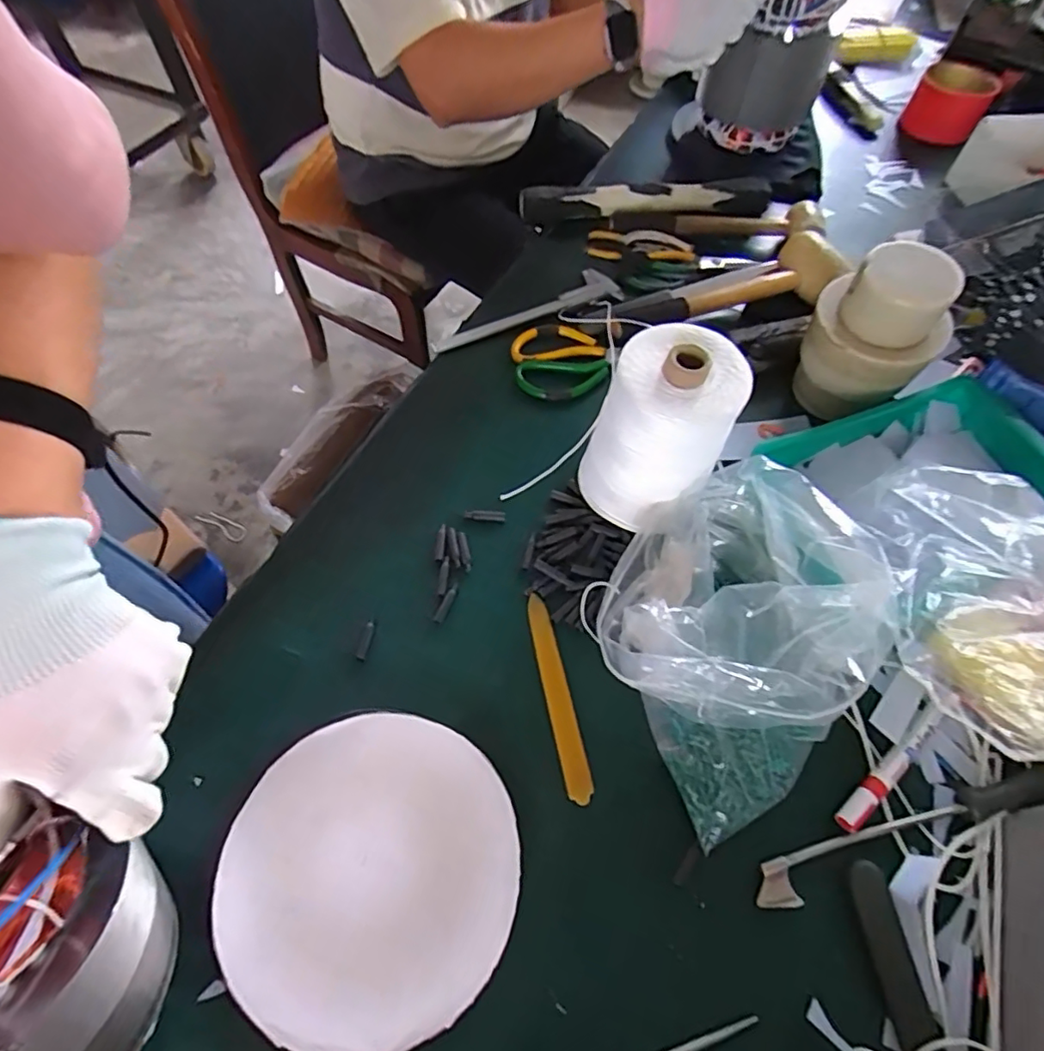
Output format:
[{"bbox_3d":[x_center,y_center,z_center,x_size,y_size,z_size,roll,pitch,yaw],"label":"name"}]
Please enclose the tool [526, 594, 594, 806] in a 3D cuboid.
[{"bbox_3d":[0.028,0.134,0.470,0.020,0.007,0.163,-11,61,-6],"label":"tool"}]

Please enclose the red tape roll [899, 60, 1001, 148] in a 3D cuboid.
[{"bbox_3d":[0.574,-0.572,0.788,0.093,0.069,0.071,27,64,14],"label":"red tape roll"}]

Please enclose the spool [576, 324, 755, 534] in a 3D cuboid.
[{"bbox_3d":[0.108,-0.074,0.488,0.111,0.164,0.093,27,64,14],"label":"spool"}]

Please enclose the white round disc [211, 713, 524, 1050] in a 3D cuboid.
[{"bbox_3d":[-0.101,0.234,0.398,0.188,0.023,0.191,0,61,0],"label":"white round disc"}]

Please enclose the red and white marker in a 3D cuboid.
[{"bbox_3d":[0.270,0.179,0.428,0.114,0.022,0.017,-37,67,-19],"label":"red and white marker"}]

